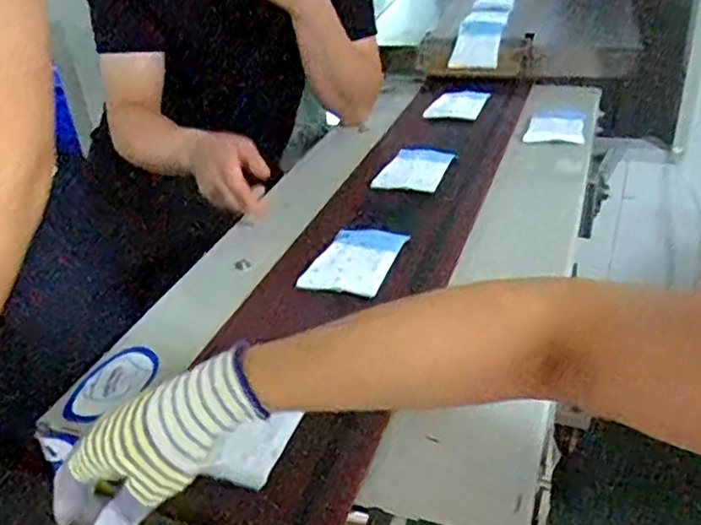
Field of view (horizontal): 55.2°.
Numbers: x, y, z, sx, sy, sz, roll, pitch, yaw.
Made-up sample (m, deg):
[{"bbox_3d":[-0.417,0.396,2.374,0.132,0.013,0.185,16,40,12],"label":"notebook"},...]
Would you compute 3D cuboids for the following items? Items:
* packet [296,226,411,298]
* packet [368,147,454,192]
[{"bbox_3d":[0.005,-0.002,0.749,0.082,0.021,0.124,20,42,14],"label":"packet"},{"bbox_3d":[0.093,-0.135,0.945,0.083,0.018,0.124,15,37,16],"label":"packet"}]

